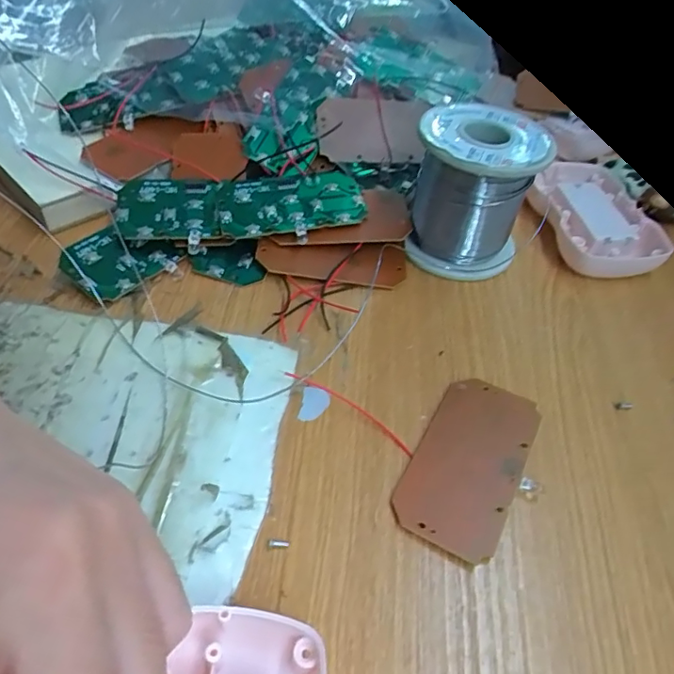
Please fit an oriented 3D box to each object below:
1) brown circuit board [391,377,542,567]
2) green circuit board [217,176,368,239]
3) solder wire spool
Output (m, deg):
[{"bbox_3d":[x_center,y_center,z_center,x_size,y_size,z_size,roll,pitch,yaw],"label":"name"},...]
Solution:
[{"bbox_3d":[0.050,0.046,0.205,0.038,0.004,0.074,24,51,17],"label":"brown circuit board"},{"bbox_3d":[-0.022,-0.068,0.276,0.073,0.005,0.038,-7,61,-11],"label":"green circuit board"},{"bbox_3d":[0.067,-0.074,0.273,0.061,0.063,0.060,12,48,6],"label":"solder wire spool"}]

